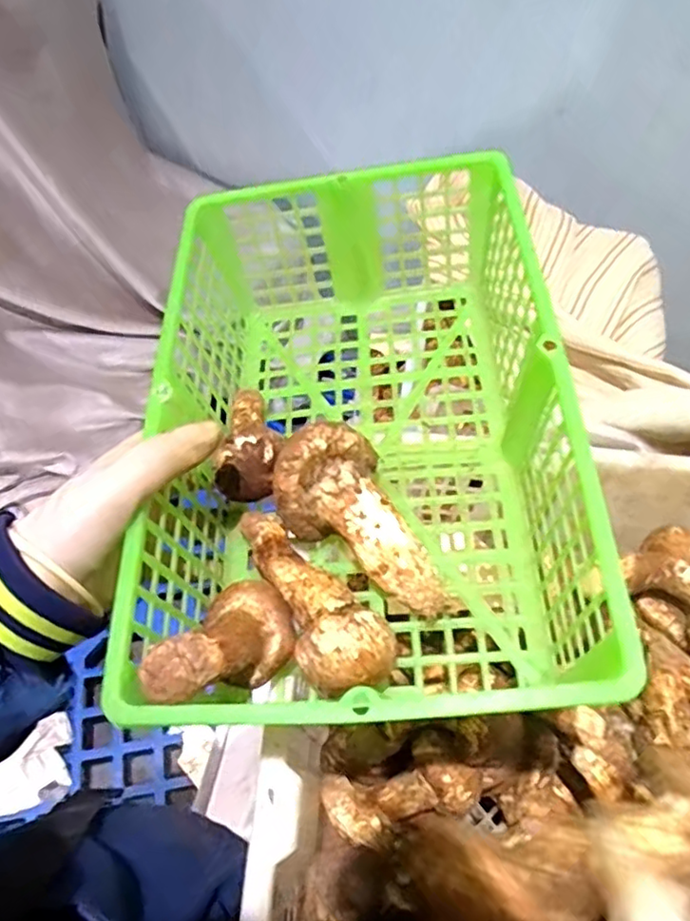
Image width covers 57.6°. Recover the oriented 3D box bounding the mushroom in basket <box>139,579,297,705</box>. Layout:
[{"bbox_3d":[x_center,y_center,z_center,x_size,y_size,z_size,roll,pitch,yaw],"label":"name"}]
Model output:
[{"bbox_3d":[-0.062,0.087,0.296,0.047,0.093,0.038,38,103,18],"label":"mushroom in basket"}]

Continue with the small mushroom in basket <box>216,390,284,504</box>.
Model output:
[{"bbox_3d":[-0.059,-0.014,0.399,0.044,0.043,0.102,-4,42,-7],"label":"small mushroom in basket"}]

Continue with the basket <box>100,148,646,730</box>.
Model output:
[{"bbox_3d":[0.001,-0.023,0.368,0.210,0.126,0.338,2,59,-3],"label":"basket"}]

